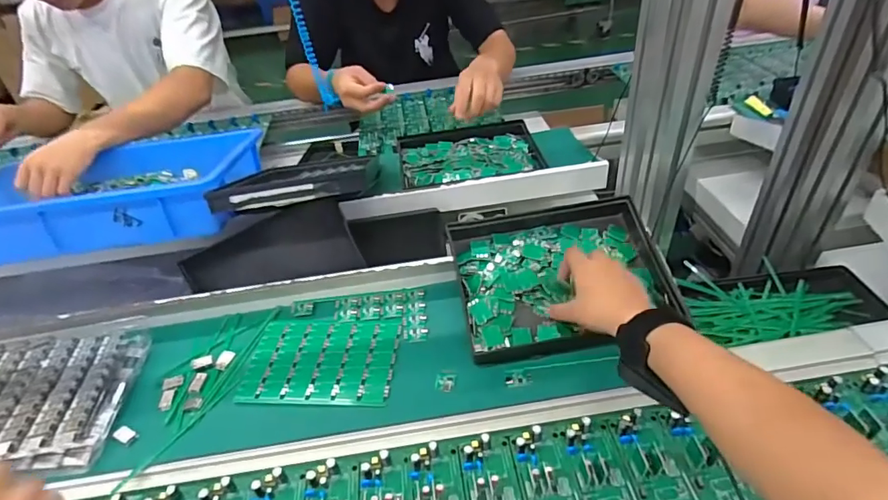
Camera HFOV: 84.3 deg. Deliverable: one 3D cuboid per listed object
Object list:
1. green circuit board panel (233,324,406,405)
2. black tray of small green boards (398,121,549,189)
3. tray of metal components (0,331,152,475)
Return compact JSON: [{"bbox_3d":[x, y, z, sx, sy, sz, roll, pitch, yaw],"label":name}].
[{"bbox_3d":[-0.135,0.121,0.541,0.164,0.004,0.108,-1,42,6],"label":"green circuit board panel"},{"bbox_3d":[0.040,-0.158,0.828,0.229,0.037,0.215,-9,39,-2],"label":"black tray of small green boards"},{"bbox_3d":[-0.488,0.165,0.524,0.309,0.023,0.162,-5,42,1],"label":"tray of metal components"}]

